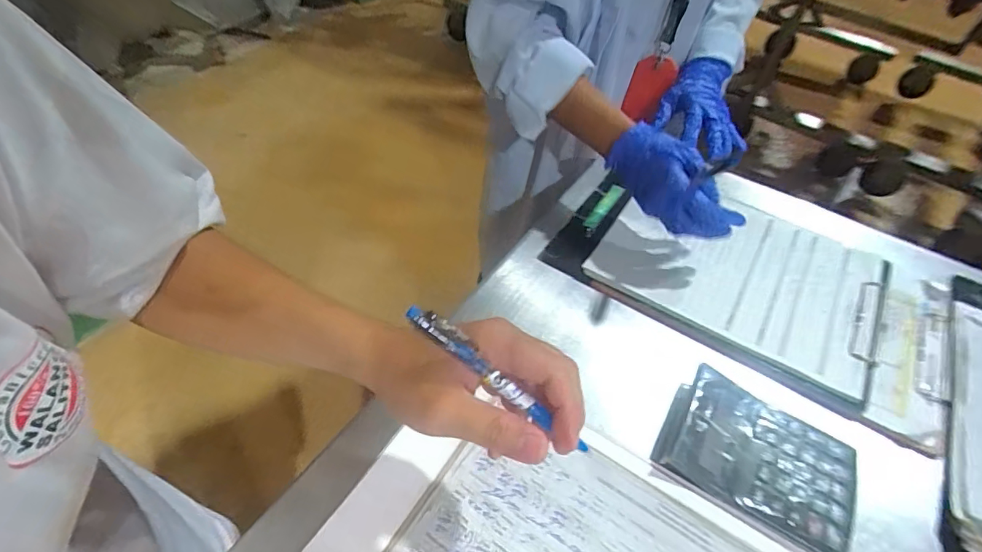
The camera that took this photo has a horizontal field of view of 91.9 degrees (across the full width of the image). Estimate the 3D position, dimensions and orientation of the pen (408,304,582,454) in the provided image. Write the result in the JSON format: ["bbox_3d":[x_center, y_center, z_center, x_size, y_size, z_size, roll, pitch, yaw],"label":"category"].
[{"bbox_3d":[0.004,0.059,0.268,0.127,0.010,0.010,41,54,-8],"label":"pen"}]

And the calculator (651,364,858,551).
[{"bbox_3d":[0.226,0.149,0.396,0.149,0.023,0.104,26,54,16],"label":"calculator"}]

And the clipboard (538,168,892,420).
[{"bbox_3d":[0.265,-0.020,0.549,0.344,0.016,0.246,28,54,17],"label":"clipboard"}]

